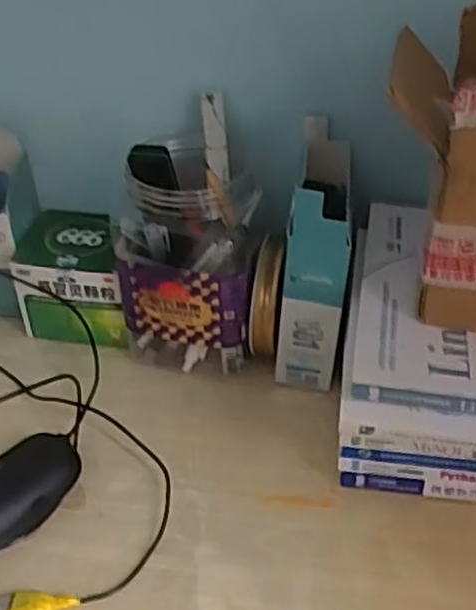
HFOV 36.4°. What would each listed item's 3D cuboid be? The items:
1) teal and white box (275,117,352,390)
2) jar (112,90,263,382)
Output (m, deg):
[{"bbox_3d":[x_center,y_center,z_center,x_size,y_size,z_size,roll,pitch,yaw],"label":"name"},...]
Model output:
[{"bbox_3d":[0.056,-0.037,0.519,0.044,0.149,0.117,4,42,4],"label":"teal and white box"},{"bbox_3d":[-0.035,-0.043,0.515,0.091,0.158,0.099,0,42,0],"label":"jar"}]

